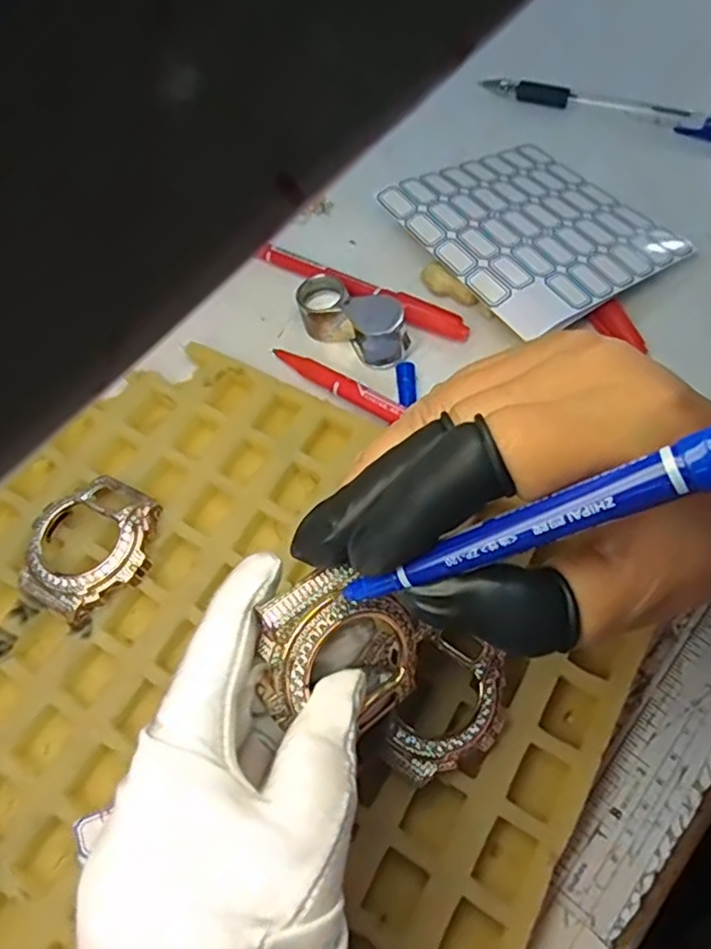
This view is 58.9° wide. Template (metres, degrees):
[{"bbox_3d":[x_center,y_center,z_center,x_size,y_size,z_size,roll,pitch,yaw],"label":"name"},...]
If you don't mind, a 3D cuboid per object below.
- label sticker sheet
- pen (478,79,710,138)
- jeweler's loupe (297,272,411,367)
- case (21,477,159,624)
[{"bbox_3d":[0.086,-0.125,0.314,0.104,0.008,0.122,-29,63,-20],"label":"label sticker sheet"},{"bbox_3d":[0.152,-0.209,0.357,0.160,0.010,0.011,20,68,15],"label":"pen"},{"bbox_3d":[0.002,-0.075,0.299,0.058,0.029,0.029,30,70,19],"label":"jeweler's loupe"},{"bbox_3d":[-0.104,0.028,0.249,0.050,0.018,0.054,28,70,18],"label":"case"}]

